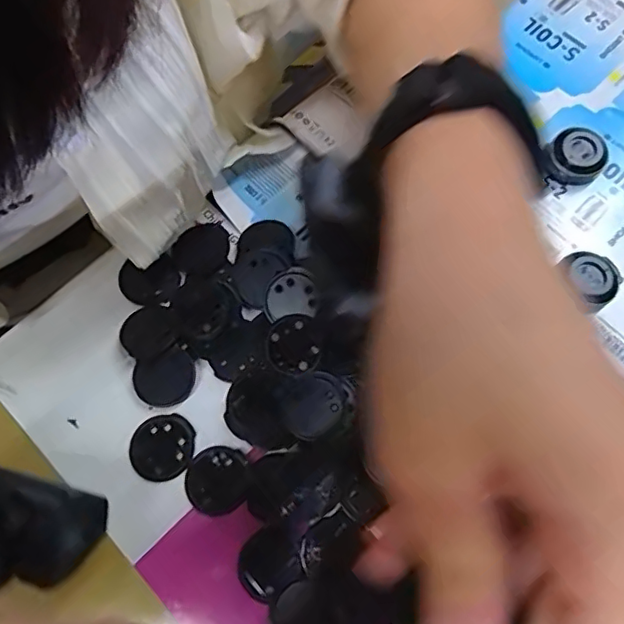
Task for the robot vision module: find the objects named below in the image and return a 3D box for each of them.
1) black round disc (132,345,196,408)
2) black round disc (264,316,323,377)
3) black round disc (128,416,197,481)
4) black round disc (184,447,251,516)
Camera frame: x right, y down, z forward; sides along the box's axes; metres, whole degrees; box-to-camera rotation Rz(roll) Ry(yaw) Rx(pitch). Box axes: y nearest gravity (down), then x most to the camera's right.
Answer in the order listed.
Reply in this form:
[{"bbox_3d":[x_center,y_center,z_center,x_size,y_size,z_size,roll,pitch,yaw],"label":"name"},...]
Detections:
[{"bbox_3d":[-0.070,0.032,0.269,0.028,0.005,0.025,-23,72,-7],"label":"black round disc"},{"bbox_3d":[-0.008,0.016,0.267,0.026,0.007,0.028,0,71,1],"label":"black round disc"},{"bbox_3d":[-0.070,0.063,0.259,0.030,0.004,0.028,0,71,1],"label":"black round disc"},{"bbox_3d":[-0.043,0.076,0.254,0.028,0.004,0.029,0,71,1],"label":"black round disc"}]

